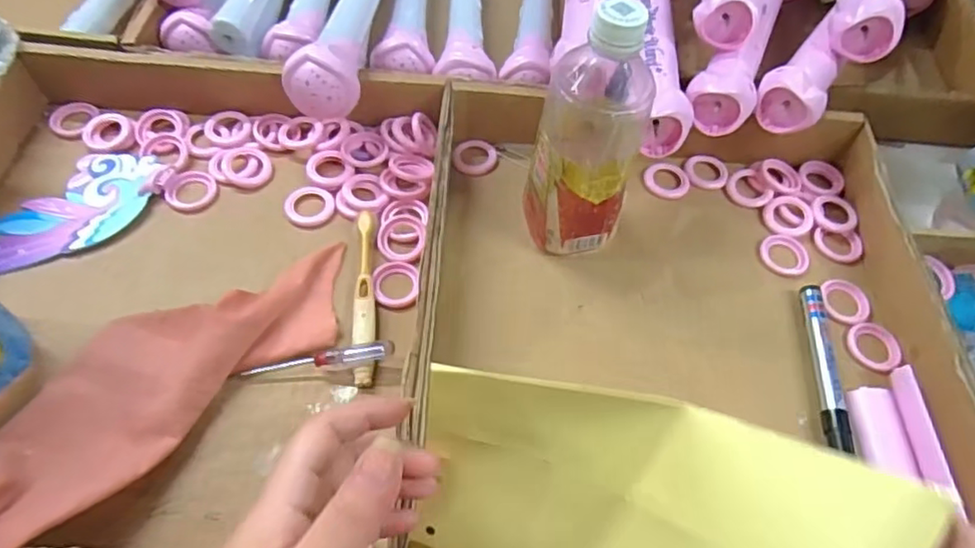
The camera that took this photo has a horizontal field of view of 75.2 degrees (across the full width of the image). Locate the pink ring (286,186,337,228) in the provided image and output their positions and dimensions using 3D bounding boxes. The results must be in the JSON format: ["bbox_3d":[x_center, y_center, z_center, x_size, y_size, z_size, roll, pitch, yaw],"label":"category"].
[{"bbox_3d":[-0.138,-0.053,0.487,0.038,0.004,0.037,2,58,-3],"label":"pink ring"}]

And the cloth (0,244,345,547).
[{"bbox_3d":[-0.202,0.069,0.376,0.110,0.045,0.282,31,47,15],"label":"cloth"}]

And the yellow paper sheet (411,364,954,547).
[{"bbox_3d":[0.068,0.111,0.268,0.198,0.123,0.033,19,18,16],"label":"yellow paper sheet"}]

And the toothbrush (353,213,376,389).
[{"bbox_3d":[-0.085,0.013,0.440,0.014,0.014,0.135,-2,58,-5],"label":"toothbrush"}]

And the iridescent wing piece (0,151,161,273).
[{"bbox_3d":[-0.308,-0.043,0.468,0.076,0.009,0.135,30,61,14],"label":"iridescent wing piece"}]

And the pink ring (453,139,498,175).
[{"bbox_3d":[-0.010,-0.099,0.529,0.037,0.009,0.036,2,58,-3],"label":"pink ring"}]

